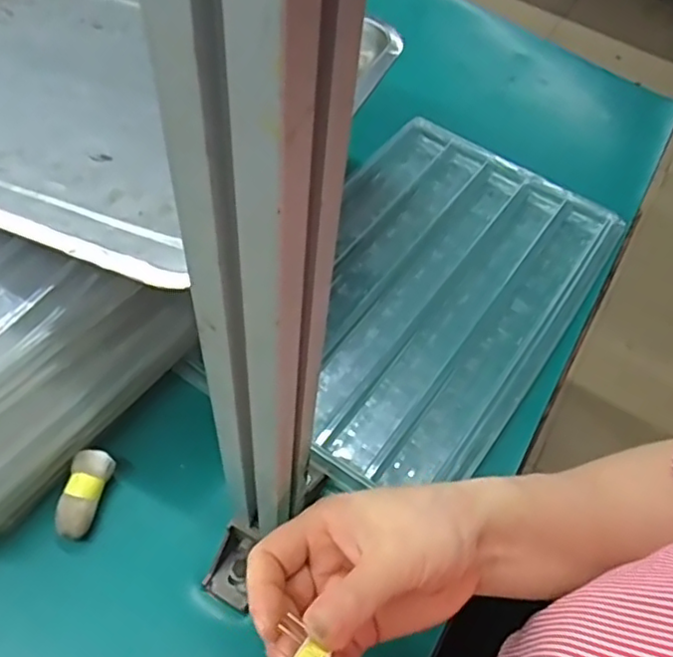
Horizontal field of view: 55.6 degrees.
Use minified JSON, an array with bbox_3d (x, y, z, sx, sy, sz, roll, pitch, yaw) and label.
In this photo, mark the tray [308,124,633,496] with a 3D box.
[{"bbox_3d":[0.066,-0.027,0.493,0.203,0.031,0.316,32,60,15],"label":"tray"}]

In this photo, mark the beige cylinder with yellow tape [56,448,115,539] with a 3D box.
[{"bbox_3d":[-0.151,0.099,0.381,0.022,0.021,0.049,15,57,5],"label":"beige cylinder with yellow tape"}]

